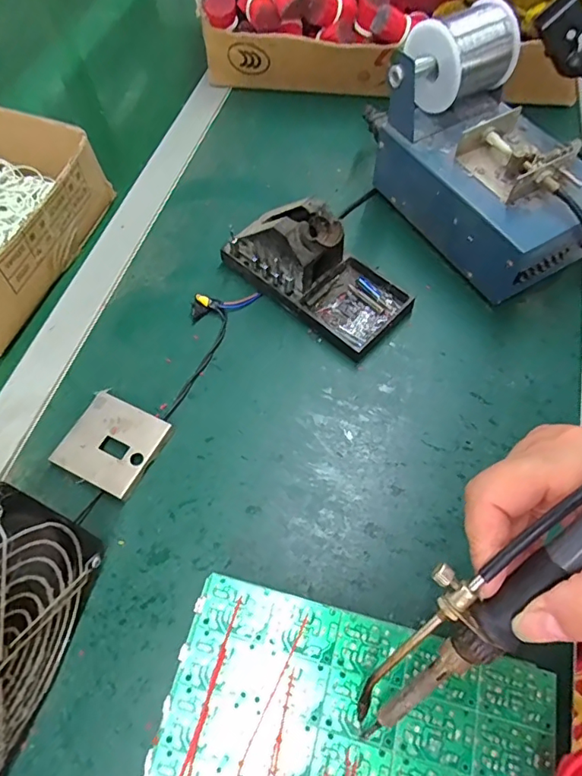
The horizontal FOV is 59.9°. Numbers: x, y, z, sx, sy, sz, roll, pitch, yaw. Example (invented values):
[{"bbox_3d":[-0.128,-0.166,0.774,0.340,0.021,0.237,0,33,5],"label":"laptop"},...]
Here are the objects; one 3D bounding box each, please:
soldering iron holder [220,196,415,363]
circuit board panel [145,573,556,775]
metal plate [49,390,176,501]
[{"bbox_3d":[0.020,-0.107,0.420,0.157,0.070,0.078,40,69,20],"label":"soldering iron holder"},{"bbox_3d":[0.029,0.161,0.234,0.174,0.007,0.103,11,63,10],"label":"circuit board panel"},{"bbox_3d":[-0.133,0.041,0.376,0.068,0.011,0.064,24,65,14],"label":"metal plate"}]

